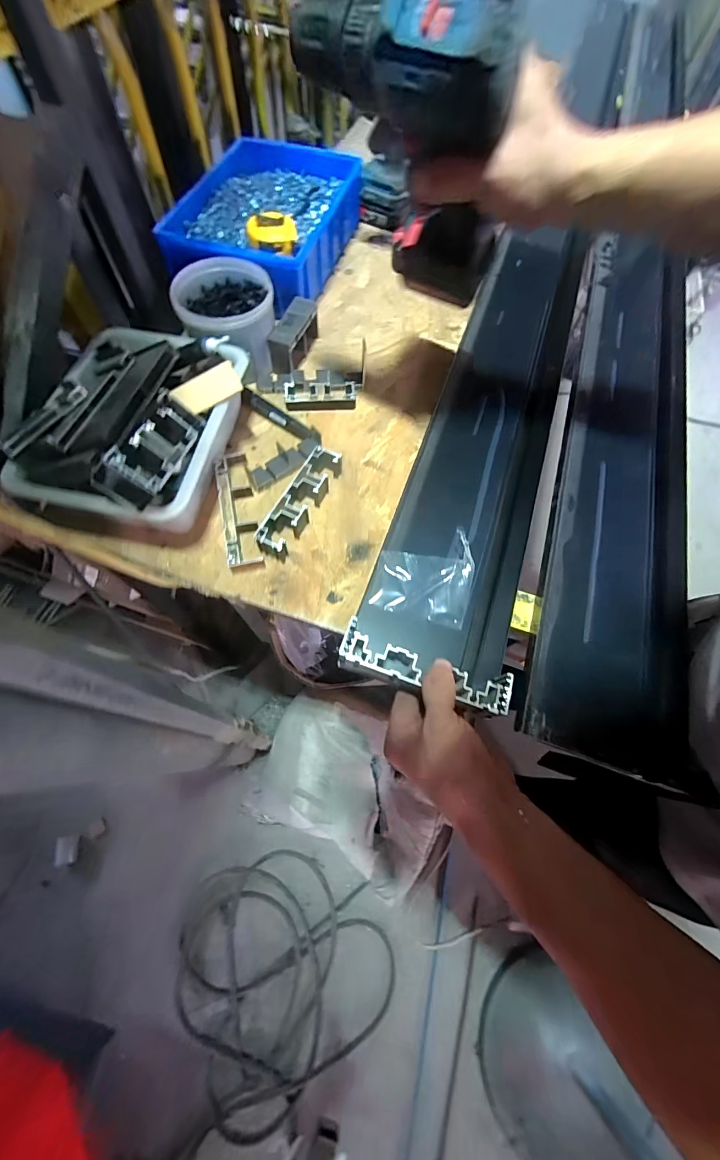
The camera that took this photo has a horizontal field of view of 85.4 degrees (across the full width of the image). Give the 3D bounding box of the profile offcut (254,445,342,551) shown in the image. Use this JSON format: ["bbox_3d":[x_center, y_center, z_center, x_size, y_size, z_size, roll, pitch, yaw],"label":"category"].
[{"bbox_3d":[-0.064,-0.086,0.428,0.032,0.035,0.135,24,67,8],"label":"profile offcut"}]

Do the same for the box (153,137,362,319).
[{"bbox_3d":[-0.136,-0.523,0.581,0.210,0.098,0.317,13,66,4],"label":"box"}]

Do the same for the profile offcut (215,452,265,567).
[{"bbox_3d":[-0.134,-0.078,0.429,0.035,0.024,0.147,-12,67,-7],"label":"profile offcut"}]

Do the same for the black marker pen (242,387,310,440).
[{"bbox_3d":[-0.105,-0.205,0.487,0.108,0.019,0.015,33,69,12],"label":"black marker pen"}]

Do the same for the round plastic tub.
[{"bbox_3d":[-0.162,-0.318,0.493,0.115,0.084,0.133,-16,67,-9],"label":"round plastic tub"}]

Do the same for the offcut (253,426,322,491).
[{"bbox_3d":[-0.084,-0.139,0.461,0.102,0.016,0.031,-38,73,-17],"label":"offcut"}]

